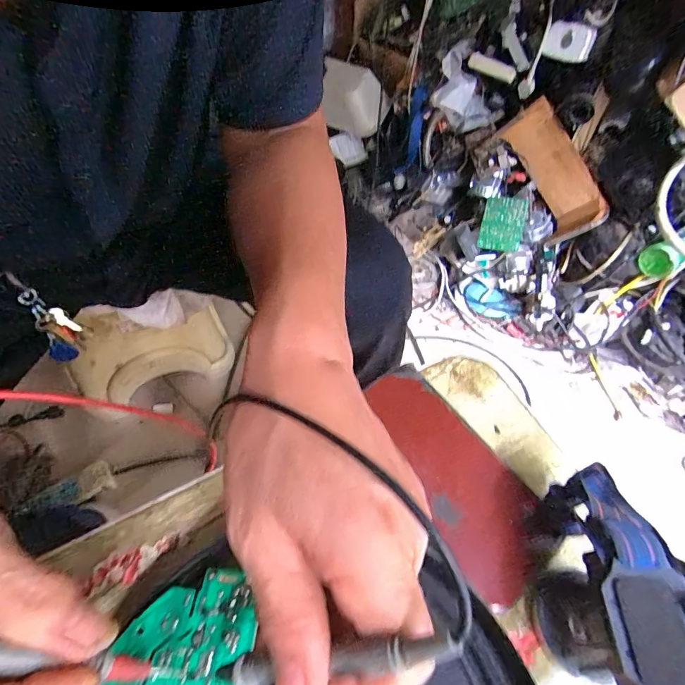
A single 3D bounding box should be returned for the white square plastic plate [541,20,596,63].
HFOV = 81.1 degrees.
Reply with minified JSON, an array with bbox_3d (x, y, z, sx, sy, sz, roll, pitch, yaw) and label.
[{"bbox_3d":[0.445,-0.588,0.786,0.086,0.057,0.020,25,37,13],"label":"white square plastic plate"}]

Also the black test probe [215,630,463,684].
[{"bbox_3d":[-0.009,0.115,0.143,0.007,0.121,0.011,20,45,-42],"label":"black test probe"}]

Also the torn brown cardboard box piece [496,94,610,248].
[{"bbox_3d":[0.472,-0.383,0.919,0.094,0.124,0.301,-28,90,-21],"label":"torn brown cardboard box piece"}]

